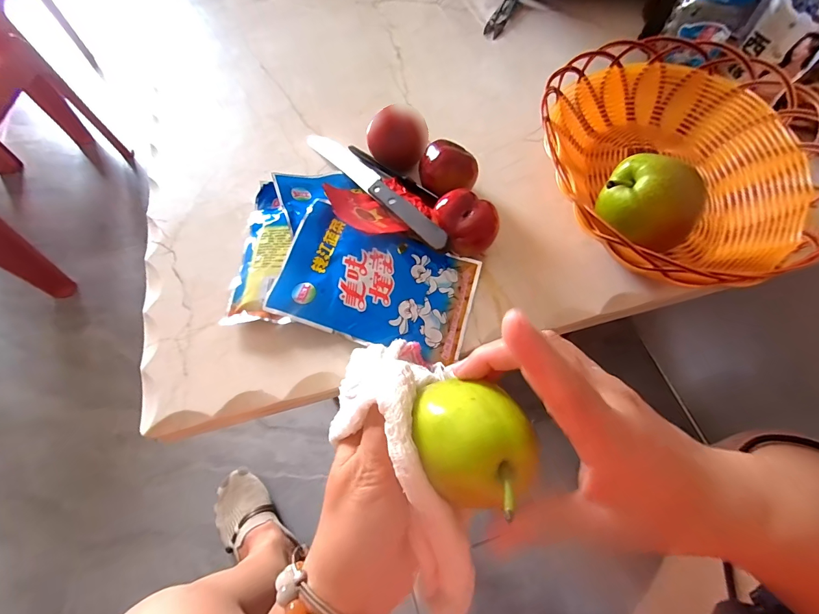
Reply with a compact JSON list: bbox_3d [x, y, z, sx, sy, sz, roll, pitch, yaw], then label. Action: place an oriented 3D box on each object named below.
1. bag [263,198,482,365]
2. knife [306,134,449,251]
[{"bbox_3d":[-0.020,-0.019,0.282,0.140,0.011,0.093,20,68,-6],"label":"bag"},{"bbox_3d":[-0.034,-0.110,0.326,0.021,0.007,0.206,-33,55,-16],"label":"knife"}]

